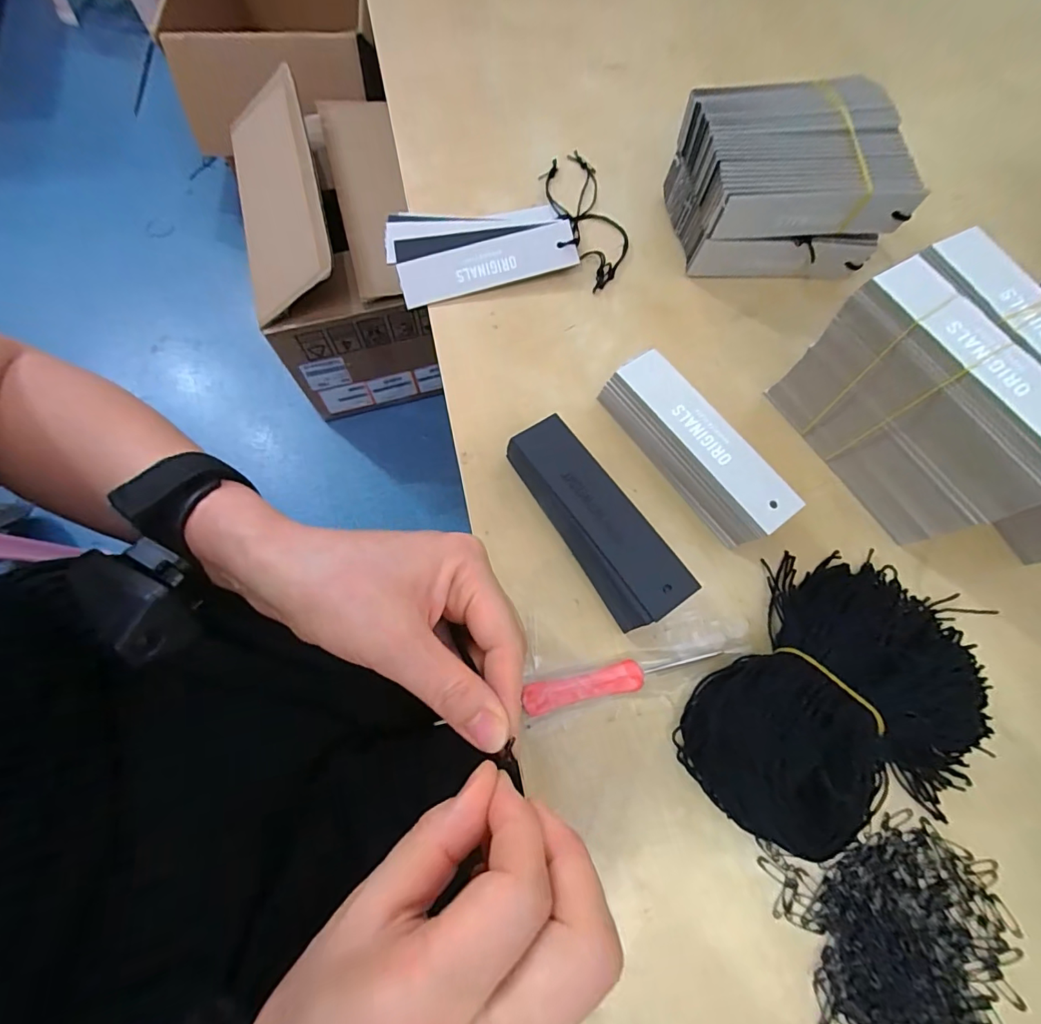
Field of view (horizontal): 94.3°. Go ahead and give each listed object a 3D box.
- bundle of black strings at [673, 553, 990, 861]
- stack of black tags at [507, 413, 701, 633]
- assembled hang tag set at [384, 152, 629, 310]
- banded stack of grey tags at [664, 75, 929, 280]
[{"bbox_3d":[0.157,0.093,0.242,0.155,0.060,0.131,-21,72,-10],"label":"bundle of black strings"},{"bbox_3d":[0.040,0.006,0.276,0.039,0.030,0.125,-33,75,-14],"label":"stack of black tags"},{"bbox_3d":[-0.013,-0.216,0.357,0.167,0.021,0.125,-6,70,-5],"label":"assembled hang tag set"},{"bbox_3d":[0.180,-0.224,0.337,0.137,0.084,0.085,3,70,-2],"label":"banded stack of grey tags"}]

